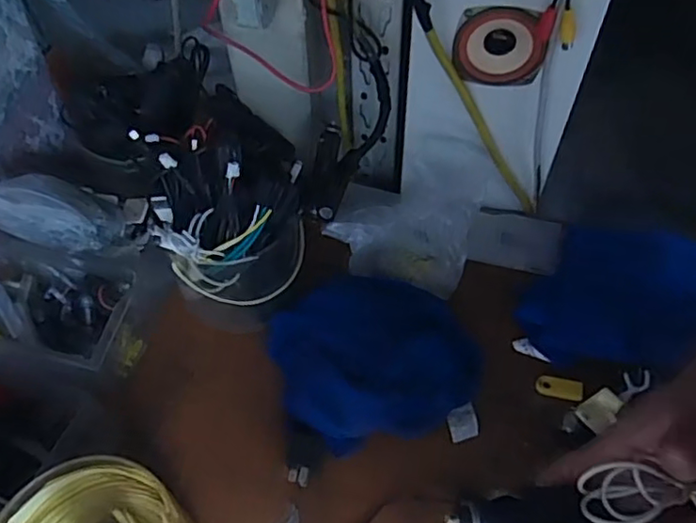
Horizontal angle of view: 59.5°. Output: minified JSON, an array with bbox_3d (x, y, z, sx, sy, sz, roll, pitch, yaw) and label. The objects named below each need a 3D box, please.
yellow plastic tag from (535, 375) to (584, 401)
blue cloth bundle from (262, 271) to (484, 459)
[{"bbox_3d":[0.194,0.115,0.557,0.041,0.004,0.019,9,69,12],"label":"yellow plastic tag"},{"bbox_3d":[0.027,0.083,0.550,0.174,0.046,0.140,-17,56,-11],"label":"blue cloth bundle"}]

